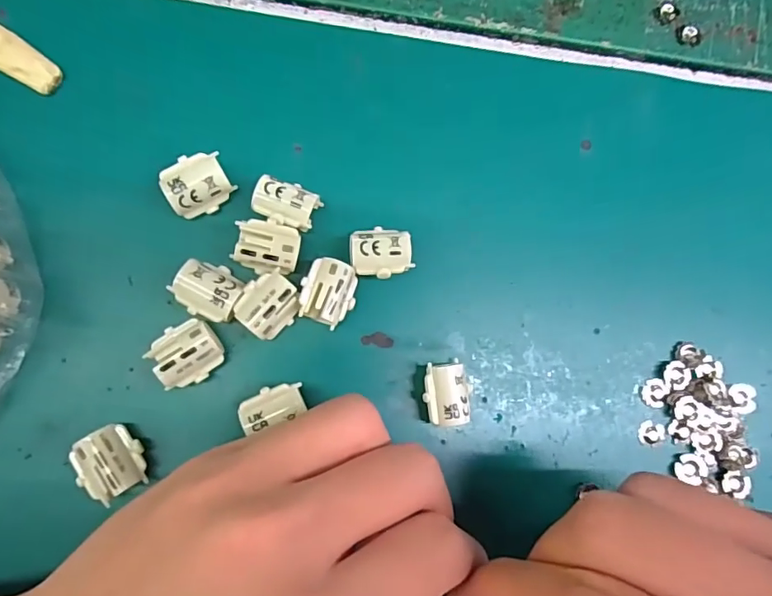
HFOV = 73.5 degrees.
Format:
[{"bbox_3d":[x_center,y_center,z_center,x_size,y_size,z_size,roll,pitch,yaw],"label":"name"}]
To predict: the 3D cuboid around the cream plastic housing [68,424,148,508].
[{"bbox_3d":[-0.090,0.054,0.172,0.018,0.015,0.022,-27,88,-10],"label":"cream plastic housing"}]

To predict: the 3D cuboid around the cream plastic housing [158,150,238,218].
[{"bbox_3d":[-0.067,-0.040,0.185,0.022,0.015,0.017,-36,90,-10],"label":"cream plastic housing"}]

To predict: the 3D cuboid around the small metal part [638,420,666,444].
[{"bbox_3d":[0.106,0.053,0.203,0.011,0.004,0.009,21,80,-3],"label":"small metal part"}]

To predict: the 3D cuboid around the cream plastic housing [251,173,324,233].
[{"bbox_3d":[-0.036,-0.033,0.189,0.022,0.014,0.015,17,82,-6],"label":"cream plastic housing"}]

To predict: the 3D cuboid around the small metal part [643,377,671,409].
[{"bbox_3d":[0.107,0.038,0.205,0.009,0.004,0.011,33,79,-1],"label":"small metal part"}]

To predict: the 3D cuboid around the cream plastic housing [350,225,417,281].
[{"bbox_3d":[-0.002,-0.016,0.191,0.022,0.012,0.017,-3,85,-8],"label":"cream plastic housing"}]

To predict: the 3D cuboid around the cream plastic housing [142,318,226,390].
[{"bbox_3d":[-0.068,0.019,0.179,0.022,0.015,0.020,-27,88,-10],"label":"cream plastic housing"}]

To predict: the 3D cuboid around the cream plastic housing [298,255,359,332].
[{"bbox_3d":[-0.020,-0.002,0.187,0.019,0.012,0.022,21,82,-5],"label":"cream plastic housing"}]

